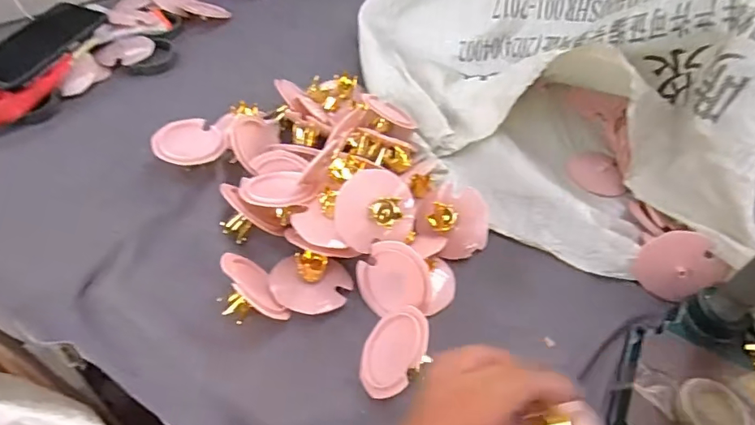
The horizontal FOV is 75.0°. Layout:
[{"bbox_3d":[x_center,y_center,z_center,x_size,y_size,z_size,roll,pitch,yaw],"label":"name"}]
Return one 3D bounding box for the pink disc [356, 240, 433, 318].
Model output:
[{"bbox_3d":[0.013,0.059,0.447,0.014,0.072,0.065,-15,90,-57],"label":"pink disc"}]

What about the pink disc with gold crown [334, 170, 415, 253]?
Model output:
[{"bbox_3d":[0.003,-0.001,0.446,0.080,0.030,0.074,-1,93,-27],"label":"pink disc with gold crown"}]

